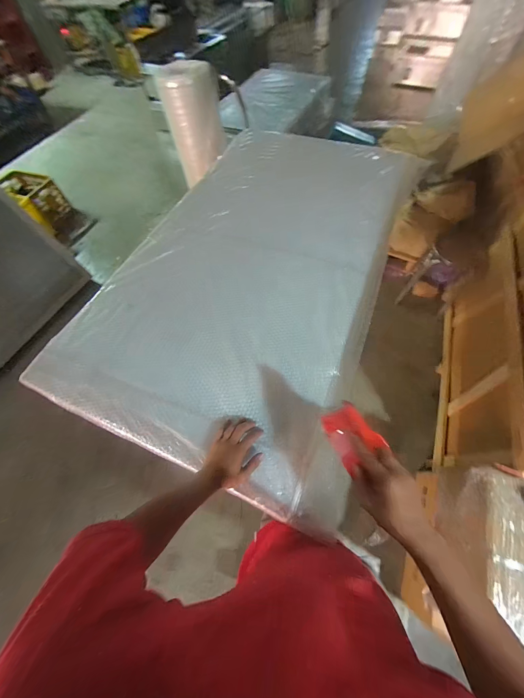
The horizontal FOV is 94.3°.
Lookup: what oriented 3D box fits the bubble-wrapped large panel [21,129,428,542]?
[{"bbox_3d":[0.021,-0.363,0.884,0.858,0.078,1.467,19,66,12],"label":"bubble-wrapped large panel"}]

